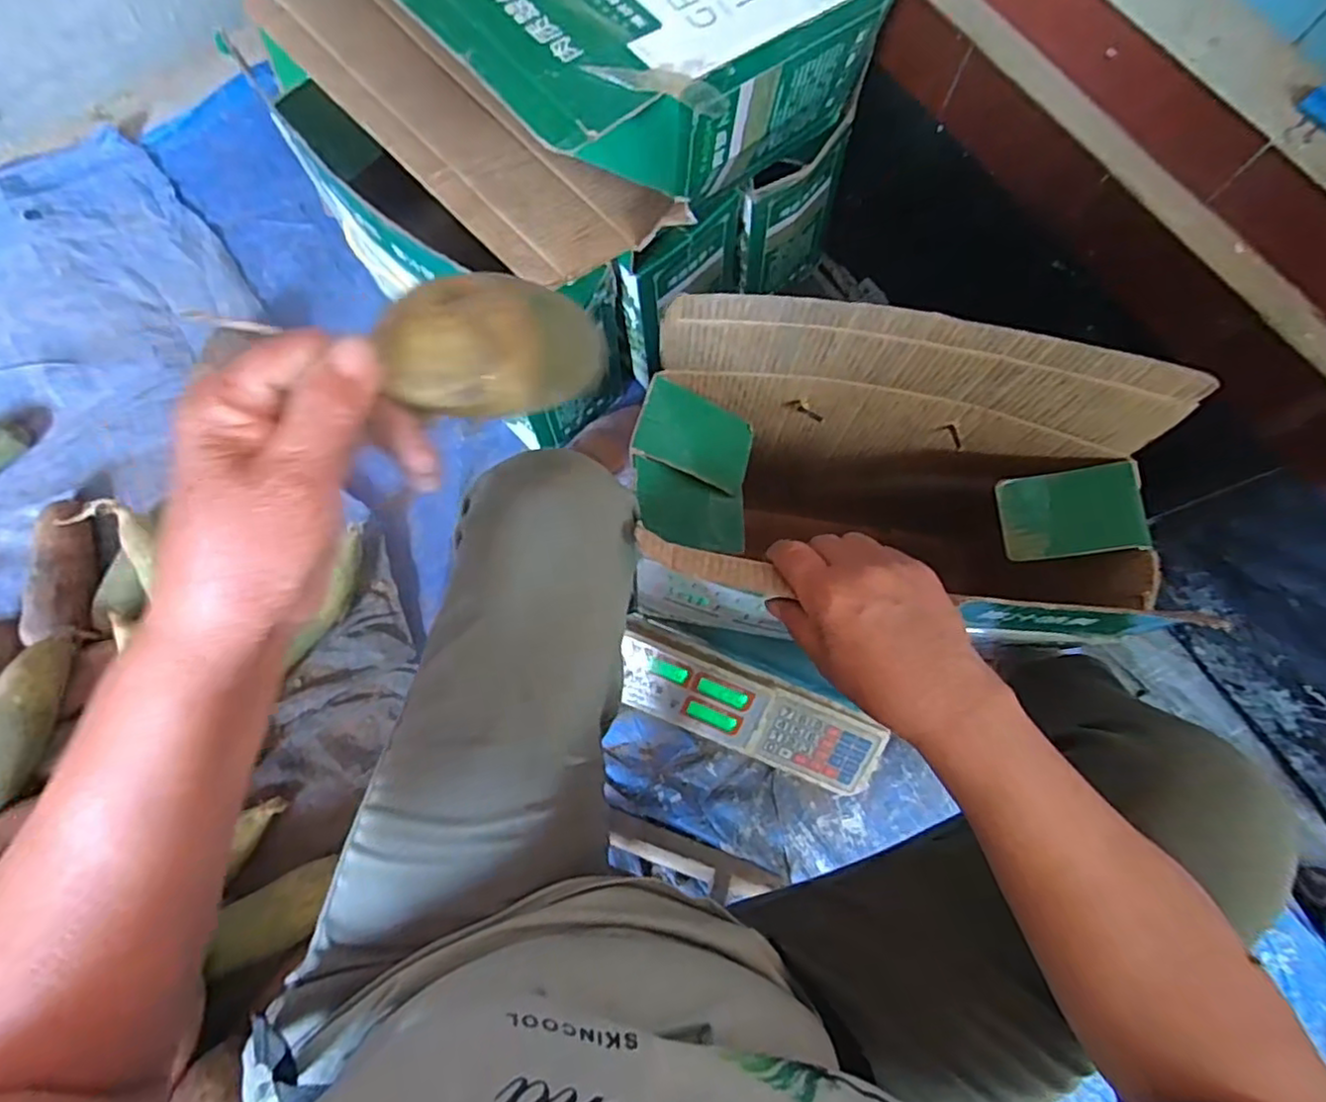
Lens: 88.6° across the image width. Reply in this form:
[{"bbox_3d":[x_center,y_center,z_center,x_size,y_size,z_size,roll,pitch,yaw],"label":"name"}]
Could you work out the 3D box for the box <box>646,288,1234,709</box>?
[{"bbox_3d":[0.156,-0.011,0.556,0.360,0.343,0.191,12,76,2],"label":"box"}]

